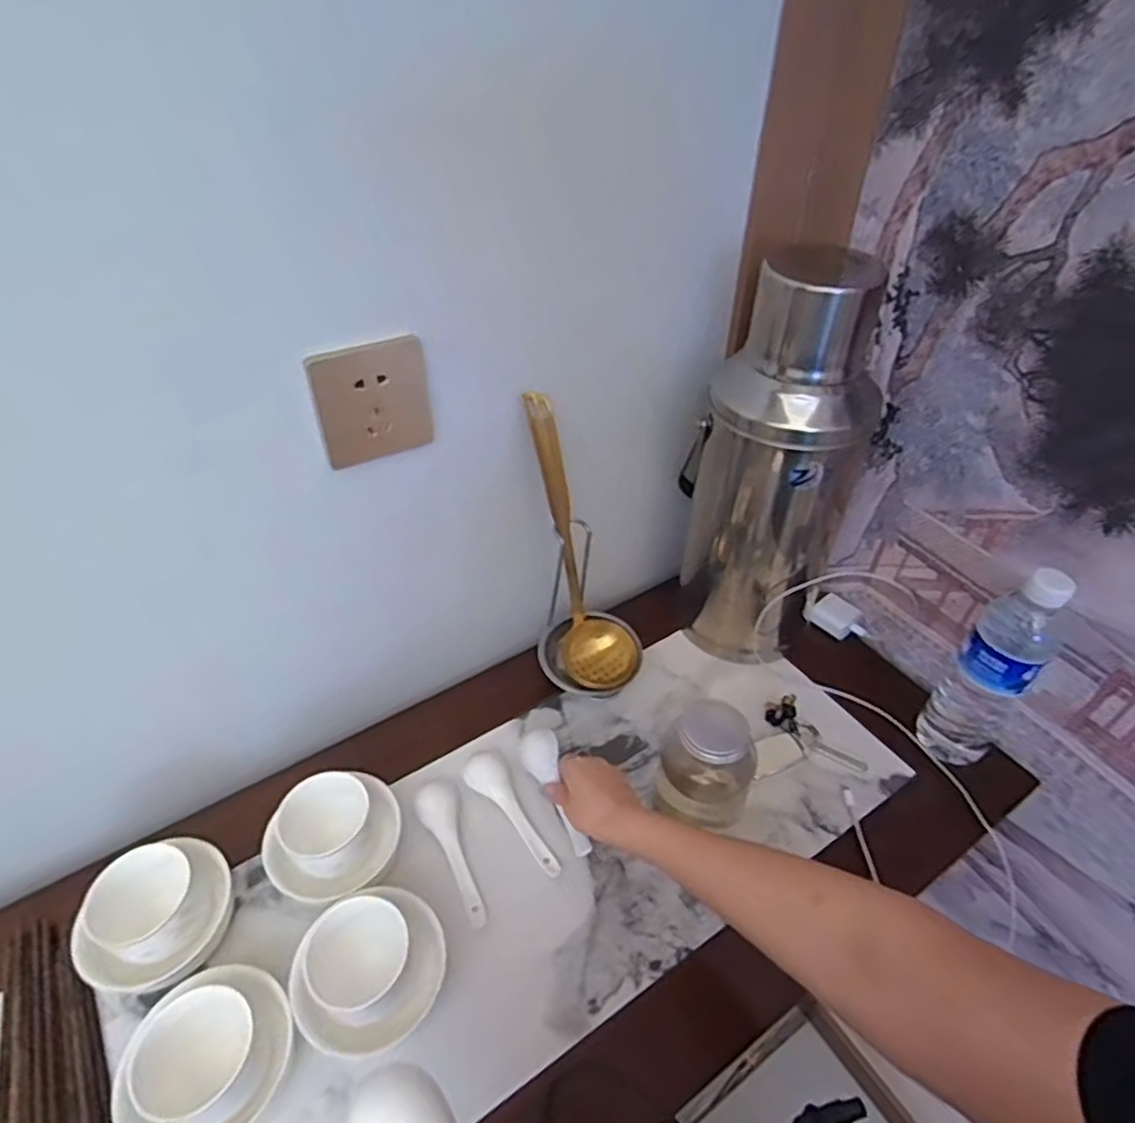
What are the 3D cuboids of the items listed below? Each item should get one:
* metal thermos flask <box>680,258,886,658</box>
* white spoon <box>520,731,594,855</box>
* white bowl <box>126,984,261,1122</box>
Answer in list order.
[{"bbox_3d":[0.203,-0.090,0.680,0.164,0.408,0.133,16,45,17],"label":"metal thermos flask"},{"bbox_3d":[-0.010,0.208,0.631,0.036,0.025,0.129,-17,53,-18],"label":"white spoon"},{"bbox_3d":[-0.243,0.339,0.461,0.071,0.063,0.072,0,42,0],"label":"white bowl"}]

